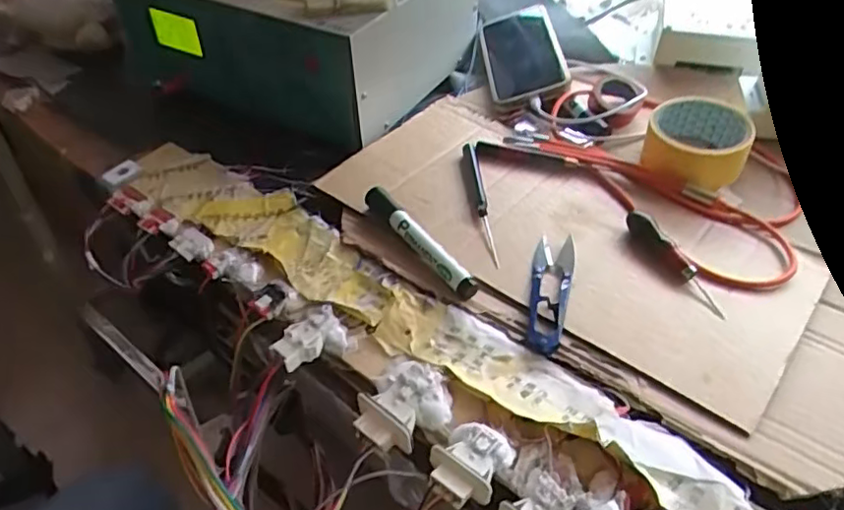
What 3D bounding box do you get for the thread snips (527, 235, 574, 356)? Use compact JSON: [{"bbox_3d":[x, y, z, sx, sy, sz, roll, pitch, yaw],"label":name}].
[{"bbox_3d":[0.095,0.025,0.456,0.029,0.010,0.118,12,43,9],"label":"thread snips"}]

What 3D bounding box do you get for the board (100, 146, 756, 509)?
[{"bbox_3d":[-0.021,0.066,0.428,0.698,0.043,0.136,34,51,29],"label":"board"}]

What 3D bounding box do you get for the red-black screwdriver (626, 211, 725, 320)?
[{"bbox_3d":[0.194,0.003,0.480,0.017,0.016,0.110,-13,45,-17],"label":"red-black screwdriver"}]

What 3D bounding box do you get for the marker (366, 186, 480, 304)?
[{"bbox_3d":[-0.004,-0.013,0.486,0.019,0.017,0.139,-22,48,-25],"label":"marker"}]

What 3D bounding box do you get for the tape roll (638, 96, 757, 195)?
[{"bbox_3d":[0.257,-0.105,0.579,0.086,0.047,0.094,2,43,-2],"label":"tape roll"}]

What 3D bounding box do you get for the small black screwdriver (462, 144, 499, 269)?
[{"bbox_3d":[0.049,-0.051,0.531,0.012,0.007,0.160,0,43,-4],"label":"small black screwdriver"}]

